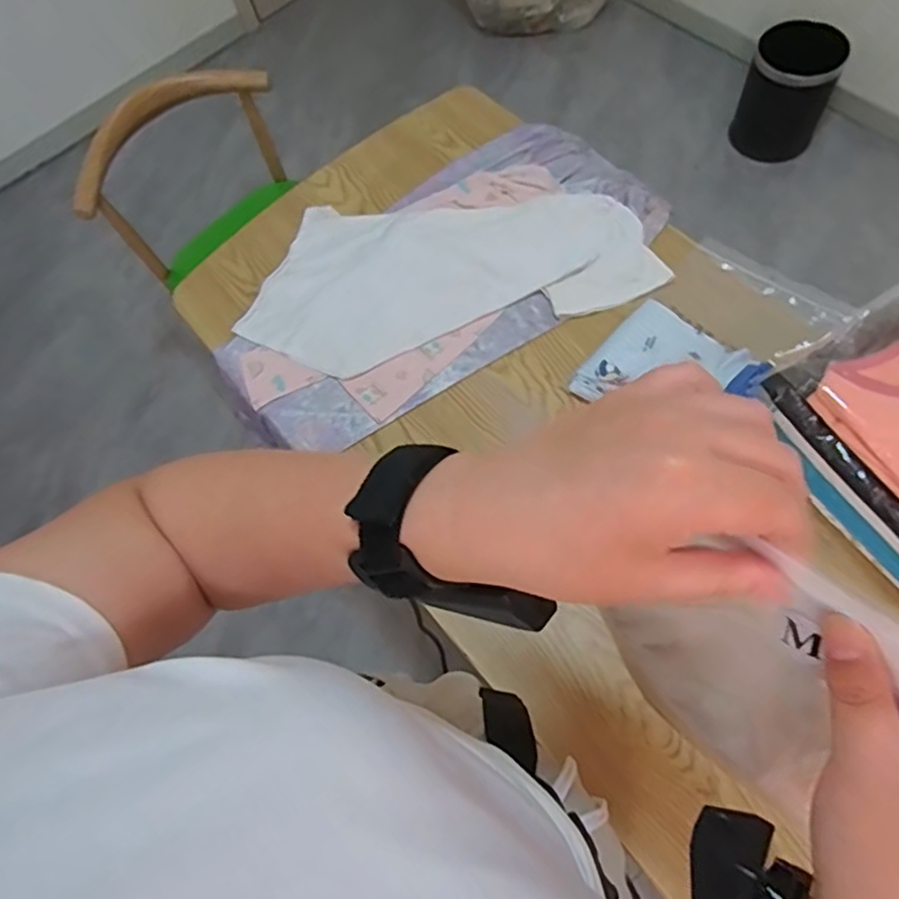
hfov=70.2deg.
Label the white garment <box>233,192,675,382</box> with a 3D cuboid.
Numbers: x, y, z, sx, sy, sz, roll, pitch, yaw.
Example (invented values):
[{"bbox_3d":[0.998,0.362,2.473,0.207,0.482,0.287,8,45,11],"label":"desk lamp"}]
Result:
[{"bbox_3d":[-0.013,-0.261,0.894,0.564,0.046,0.276,-14,65,1],"label":"white garment"}]

